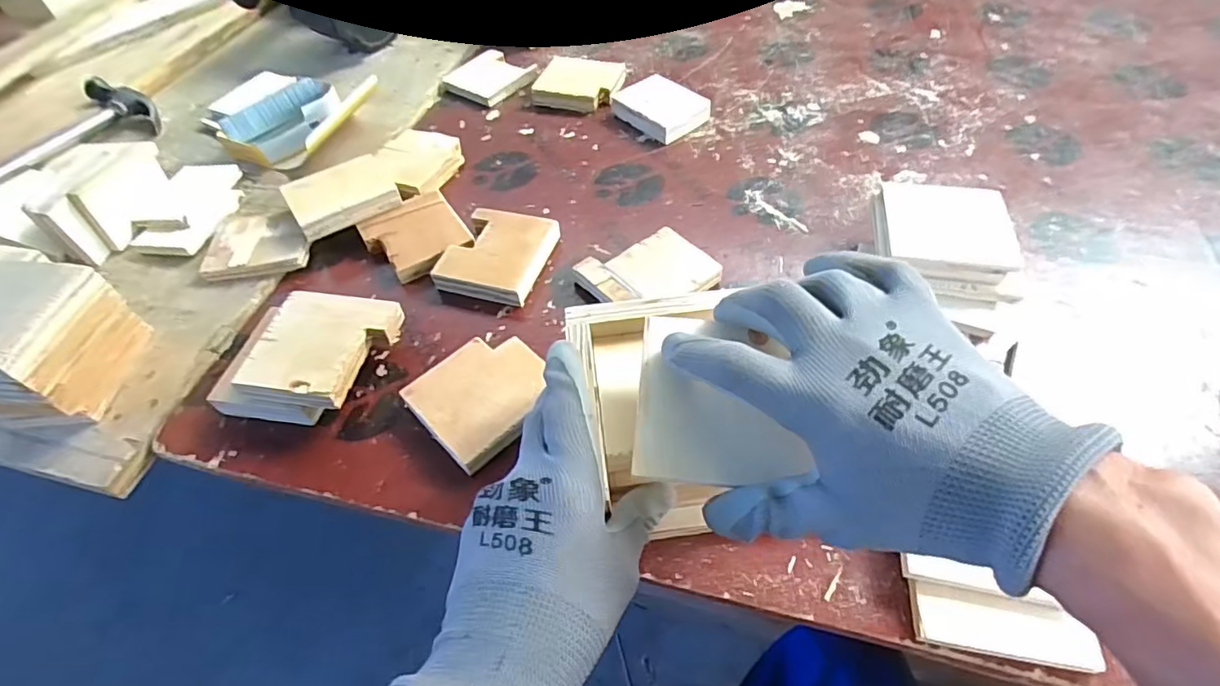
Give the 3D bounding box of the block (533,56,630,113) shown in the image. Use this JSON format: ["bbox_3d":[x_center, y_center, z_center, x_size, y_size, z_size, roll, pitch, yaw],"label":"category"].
[{"bbox_3d":[-0.036,-0.310,0.679,0.095,0.019,0.091,11,55,12],"label":"block"}]

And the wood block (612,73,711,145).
[{"bbox_3d":[0.059,-0.262,0.632,0.069,0.022,0.095,-37,60,-21],"label":"wood block"}]

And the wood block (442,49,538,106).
[{"bbox_3d":[-0.151,-0.330,0.703,0.091,0.014,0.085,32,61,24],"label":"wood block"}]

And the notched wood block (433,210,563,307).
[{"bbox_3d":[-0.099,-0.076,0.502,0.081,0.022,0.100,14,56,14],"label":"notched wood block"}]

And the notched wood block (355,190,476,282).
[{"bbox_3d":[-0.179,-0.098,0.531,0.082,0.019,0.094,-32,58,-18],"label":"notched wood block"}]

